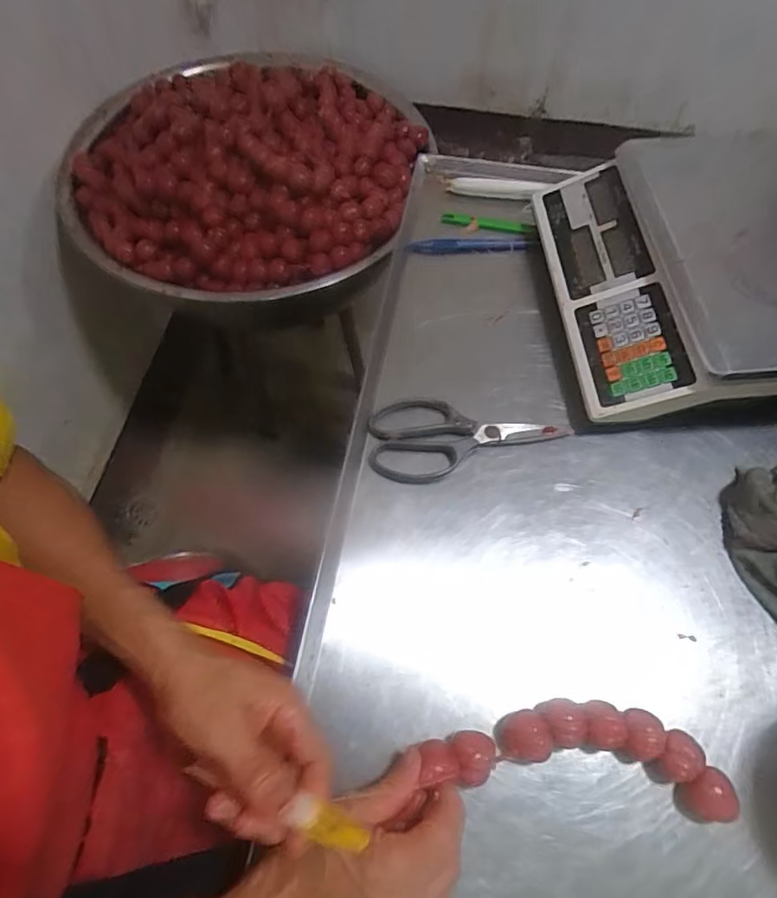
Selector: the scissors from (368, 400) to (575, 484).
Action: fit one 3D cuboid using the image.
[{"bbox_3d":[0.078,-0.007,0.553,0.197,0.011,0.094,7,64,3],"label":"scissors"}]

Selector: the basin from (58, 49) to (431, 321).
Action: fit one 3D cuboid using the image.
[{"bbox_3d":[-0.252,-0.499,0.980,0.593,0.192,0.615,0,64,0],"label":"basin"}]

